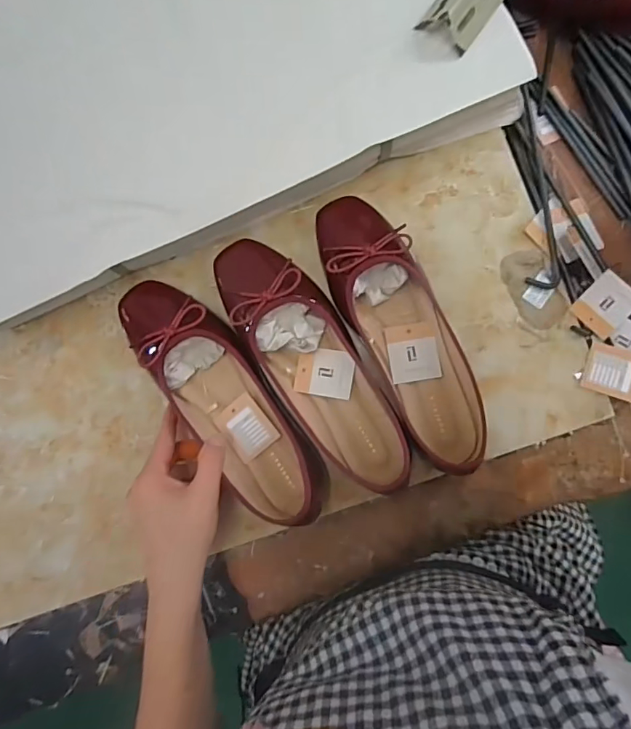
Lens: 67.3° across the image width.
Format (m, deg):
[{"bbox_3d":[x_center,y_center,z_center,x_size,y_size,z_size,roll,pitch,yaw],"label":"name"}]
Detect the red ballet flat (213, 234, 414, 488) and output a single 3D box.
[{"bbox_3d":[-0.003,-0.002,0.404,0.078,0.059,0.240,-30,86,2],"label":"red ballet flat"}]

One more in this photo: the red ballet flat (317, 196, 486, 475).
[{"bbox_3d":[0.078,-0.032,0.405,0.084,0.049,0.248,-25,86,2],"label":"red ballet flat"}]

